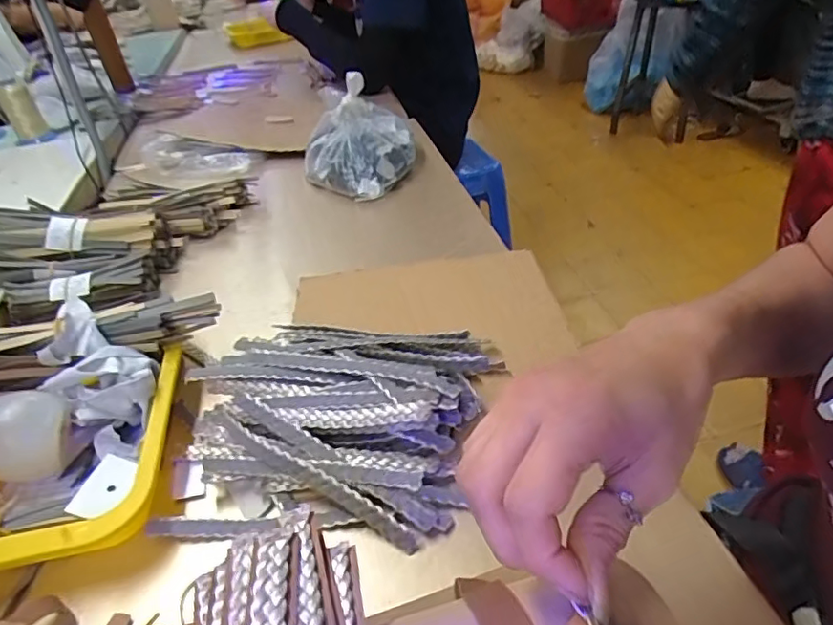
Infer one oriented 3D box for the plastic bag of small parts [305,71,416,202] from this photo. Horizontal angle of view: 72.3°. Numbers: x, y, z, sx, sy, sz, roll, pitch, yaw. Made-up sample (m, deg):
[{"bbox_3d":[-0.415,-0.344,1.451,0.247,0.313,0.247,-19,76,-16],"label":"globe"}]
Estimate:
[{"bbox_3d":[-0.083,-0.246,0.807,0.162,0.137,0.163,-9,36,-3],"label":"plastic bag of small parts"}]

